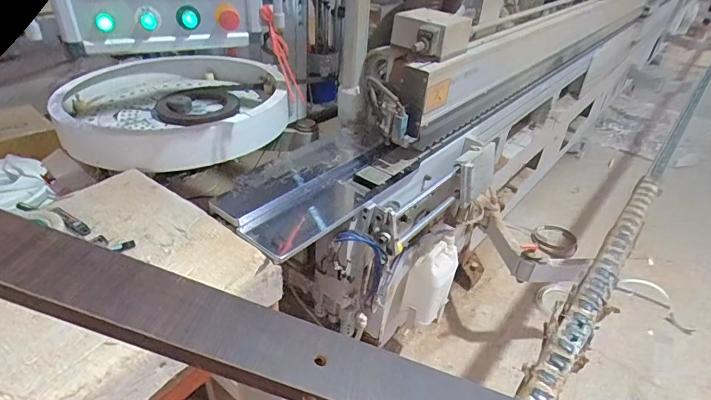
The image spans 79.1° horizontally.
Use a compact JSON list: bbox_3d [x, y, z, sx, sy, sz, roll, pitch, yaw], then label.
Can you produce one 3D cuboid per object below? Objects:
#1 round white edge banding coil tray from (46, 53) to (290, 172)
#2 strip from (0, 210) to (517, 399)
[{"bbox_3d":[-0.513,-0.289,1.262,0.634,0.135,0.555,-10,37,-20],"label":"round white edge banding coil tray"},{"bbox_3d":[-0.009,0.145,0.367,0.746,0.011,0.073,22,35,-4],"label":"strip"}]

